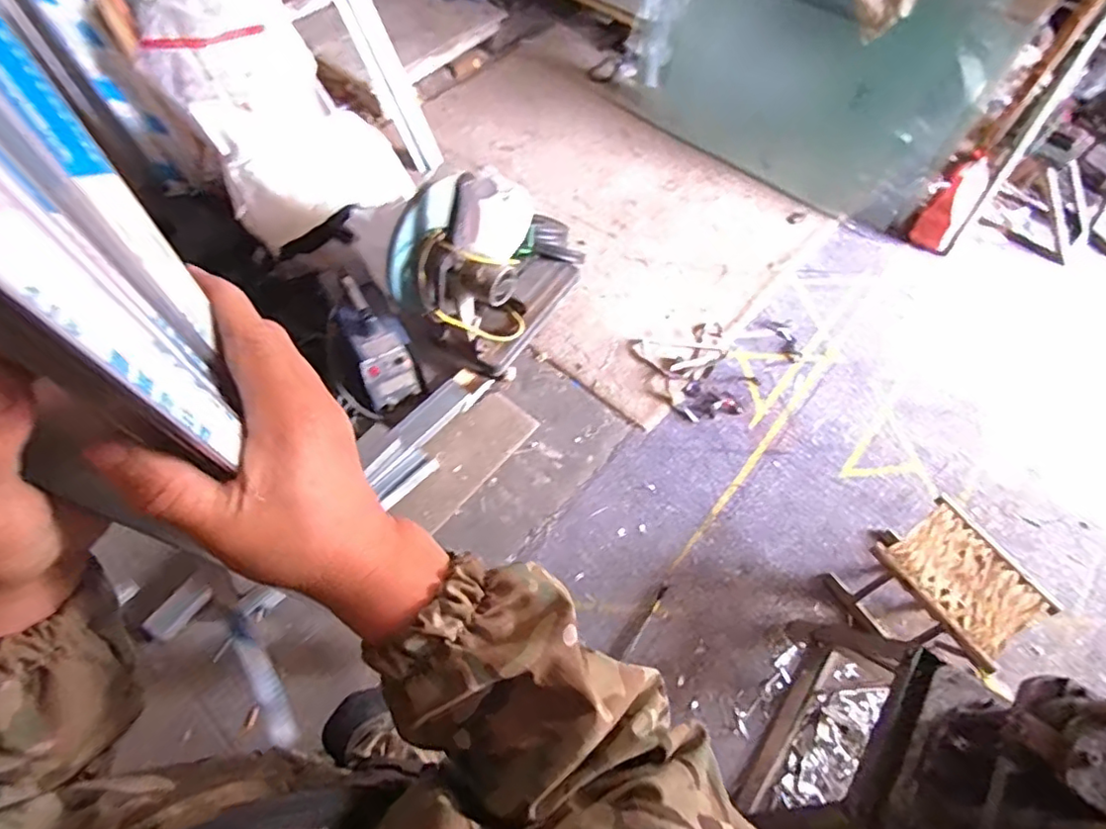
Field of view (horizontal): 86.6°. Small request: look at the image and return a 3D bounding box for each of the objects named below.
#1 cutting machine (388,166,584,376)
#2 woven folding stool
[{"bbox_3d":[-0.151,-0.478,1.672,0.332,0.545,0.600,23,68,11],"label":"cutting machine"},{"bbox_3d":[0.869,0.396,1.355,0.257,0.289,0.292,-32,69,-13],"label":"woven folding stool"}]

